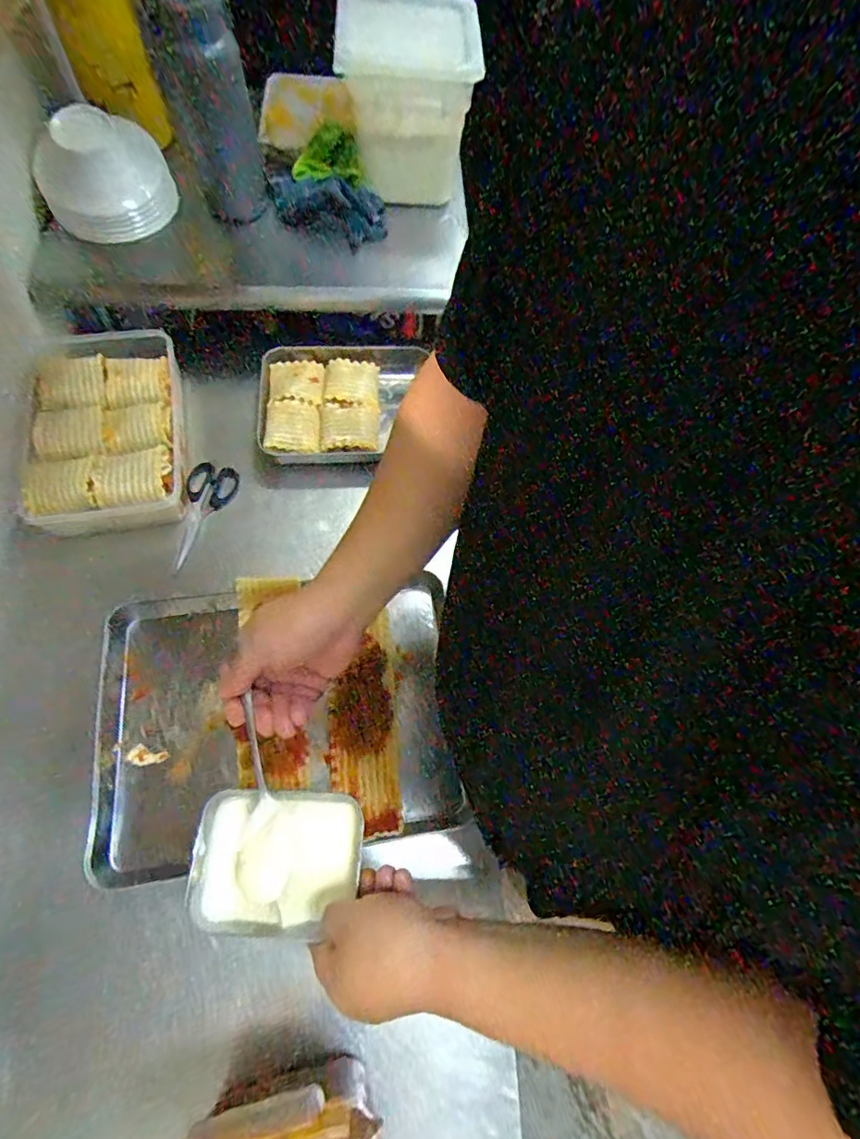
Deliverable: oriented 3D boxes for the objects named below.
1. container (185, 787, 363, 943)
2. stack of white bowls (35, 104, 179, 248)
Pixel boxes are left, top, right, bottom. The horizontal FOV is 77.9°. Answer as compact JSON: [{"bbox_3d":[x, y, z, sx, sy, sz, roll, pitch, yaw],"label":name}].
[{"bbox_3d":[-0.126,0.236,0.429,0.131,0.055,0.108,5,66,-1],"label":"container"},{"bbox_3d":[-0.447,-0.555,0.735,0.156,0.132,0.158,-21,69,-12],"label":"stack of white bowls"}]

